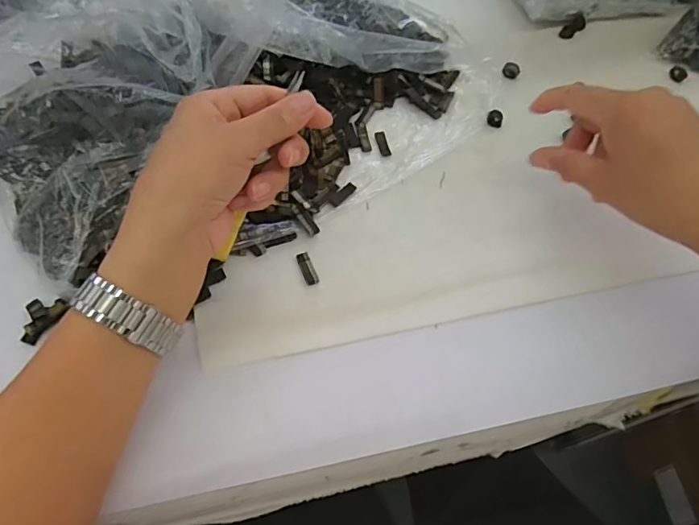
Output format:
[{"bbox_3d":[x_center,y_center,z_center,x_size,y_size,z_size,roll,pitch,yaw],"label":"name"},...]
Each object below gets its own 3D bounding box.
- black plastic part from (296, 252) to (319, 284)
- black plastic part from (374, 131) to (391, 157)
[{"bbox_3d":[-0.033,0.004,0.378,0.010,0.004,0.030,-19,64,-13],"label":"black plastic part"},{"bbox_3d":[0.031,-0.111,0.452,0.010,0.004,0.029,-11,62,-9],"label":"black plastic part"}]

